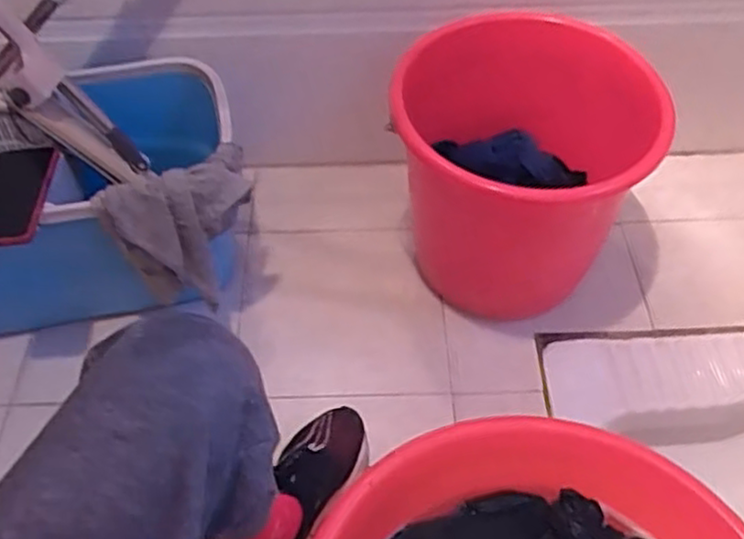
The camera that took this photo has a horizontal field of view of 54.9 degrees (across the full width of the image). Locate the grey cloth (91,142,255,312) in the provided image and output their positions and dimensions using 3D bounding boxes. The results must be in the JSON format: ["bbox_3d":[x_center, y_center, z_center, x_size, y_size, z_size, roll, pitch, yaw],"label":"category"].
[{"bbox_3d":[-0.222,-0.049,0.908,0.190,0.159,0.100,-30,56,-21],"label":"grey cloth"}]

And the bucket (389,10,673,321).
[{"bbox_3d":[0.213,-0.129,0.982,0.333,0.283,0.331,-1,51,1],"label":"bucket"}]

